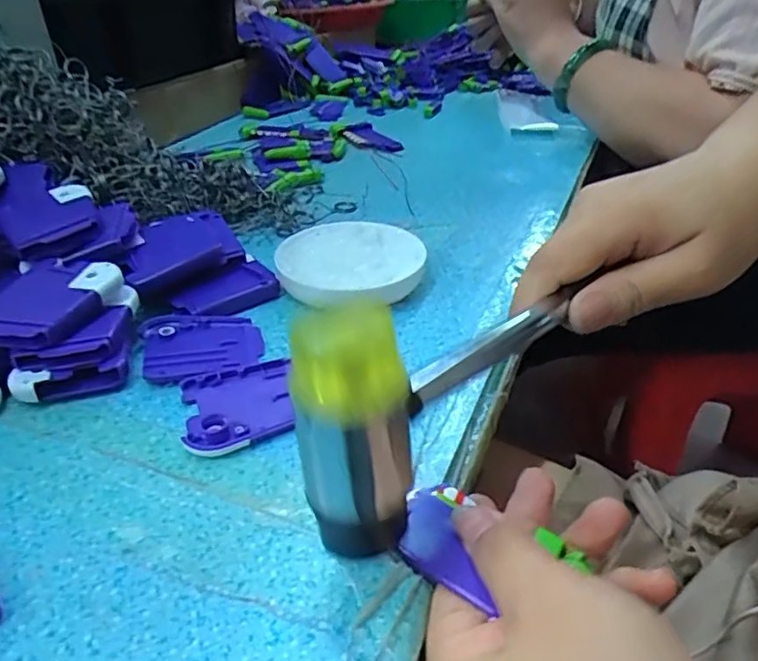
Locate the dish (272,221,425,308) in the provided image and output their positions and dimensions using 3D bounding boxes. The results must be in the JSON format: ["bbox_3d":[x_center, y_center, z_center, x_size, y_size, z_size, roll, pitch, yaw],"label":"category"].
[{"bbox_3d":[-0.015,-0.042,0.382,0.098,0.022,0.085,-24,39,-31],"label":"dish"}]

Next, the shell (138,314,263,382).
[{"bbox_3d":[-0.093,0.006,0.323,0.059,0.008,0.054,-12,34,-16],"label":"shell"}]

